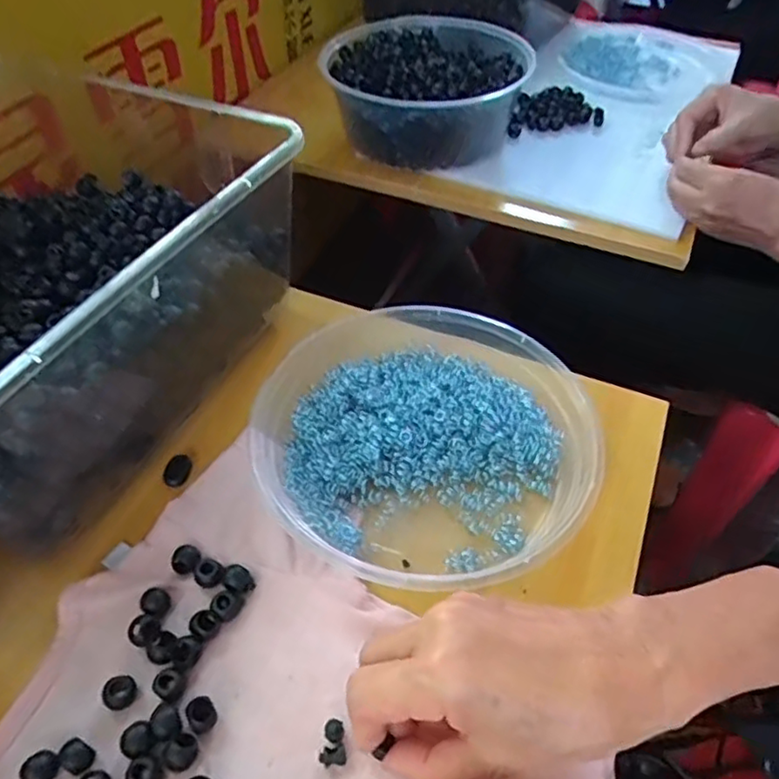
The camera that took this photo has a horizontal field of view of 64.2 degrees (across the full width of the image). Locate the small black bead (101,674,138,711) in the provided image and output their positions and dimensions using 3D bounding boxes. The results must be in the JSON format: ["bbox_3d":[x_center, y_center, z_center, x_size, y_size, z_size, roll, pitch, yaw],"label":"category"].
[{"bbox_3d":[-0.131,0.148,0.303,0.013,0.010,0.014,0,49,0],"label":"small black bead"}]

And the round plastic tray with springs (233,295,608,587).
[{"bbox_3d":[0.022,0.023,0.385,0.200,0.036,0.191,0,49,0],"label":"round plastic tray with springs"}]

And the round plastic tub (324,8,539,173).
[{"bbox_3d":[0.048,-0.353,0.732,0.218,0.082,0.239,0,49,0],"label":"round plastic tub"}]

